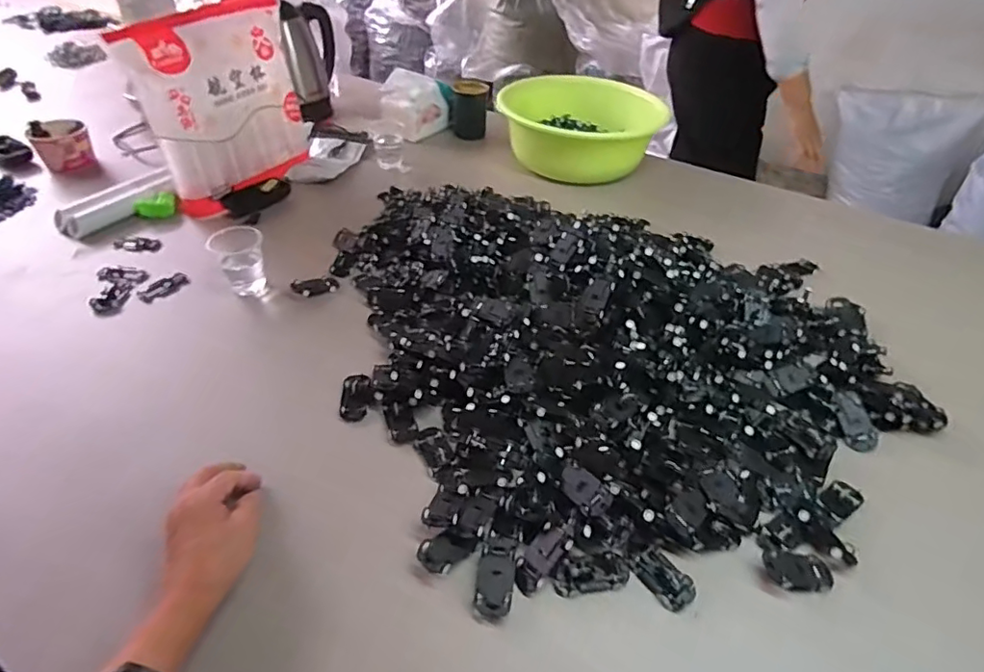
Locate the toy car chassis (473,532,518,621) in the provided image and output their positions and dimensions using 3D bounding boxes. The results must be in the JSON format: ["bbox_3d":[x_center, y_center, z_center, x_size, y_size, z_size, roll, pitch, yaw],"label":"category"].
[{"bbox_3d":[0.004,0.203,0.476,0.030,0.014,0.070,6,42,3],"label":"toy car chassis"}]

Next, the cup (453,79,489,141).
[{"bbox_3d":[-0.047,-0.488,1.203,0.073,0.108,0.070,2,42,-2],"label":"cup"}]

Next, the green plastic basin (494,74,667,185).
[{"bbox_3d":[0.169,-0.430,1.133,0.280,0.127,0.305,-2,42,-6],"label":"green plastic basin"}]

